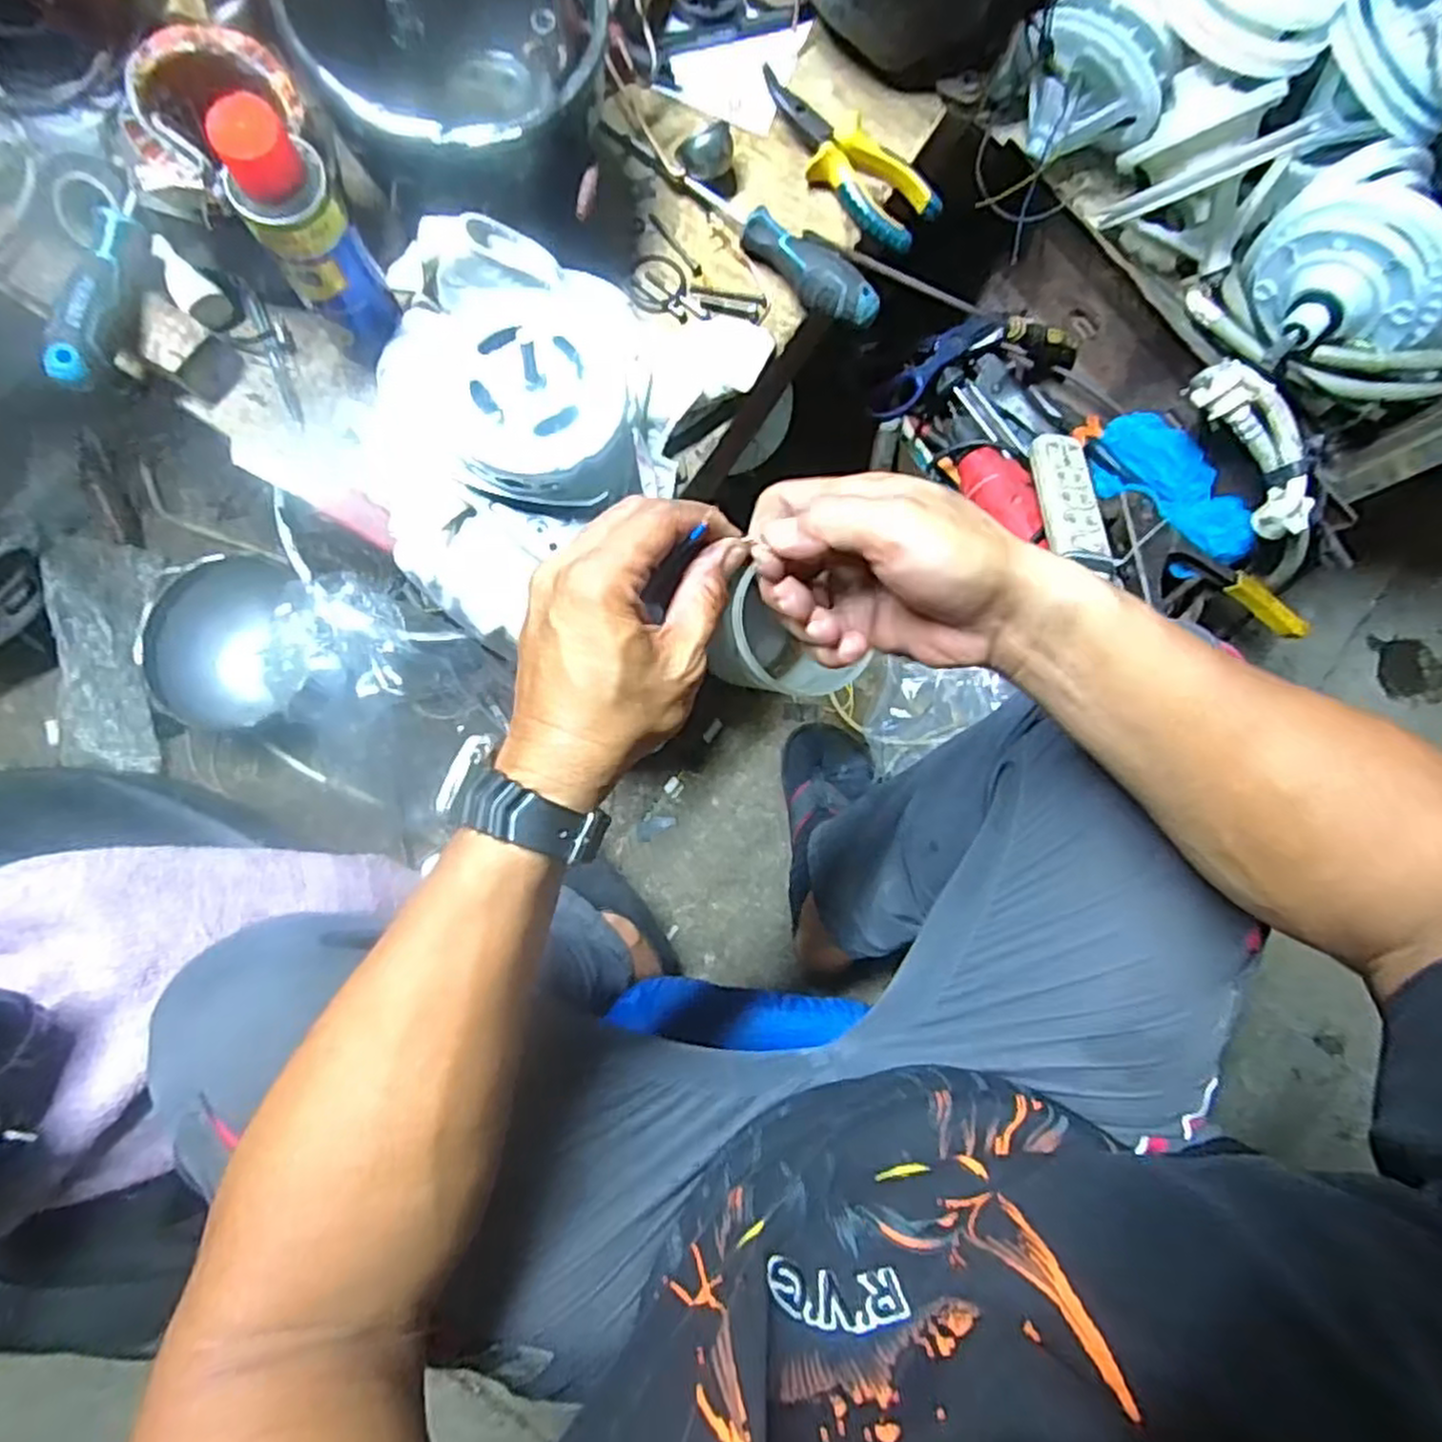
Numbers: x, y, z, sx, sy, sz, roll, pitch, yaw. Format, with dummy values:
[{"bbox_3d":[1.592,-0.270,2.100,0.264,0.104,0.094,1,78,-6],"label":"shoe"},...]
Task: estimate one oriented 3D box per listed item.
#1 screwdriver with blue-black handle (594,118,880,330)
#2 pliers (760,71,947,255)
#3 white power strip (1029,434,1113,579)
[{"bbox_3d":[0.016,-0.357,0.537,0.234,0.036,0.033,41,82,0],"label":"screwdriver with blue-black handle"},{"bbox_3d":[0.094,-0.413,0.553,0.060,0.024,0.154,-44,89,-8],"label":"pliers"},{"bbox_3d":[0.310,-0.194,0.674,0.044,0.023,0.160,4,59,-5],"label":"white power strip"}]

